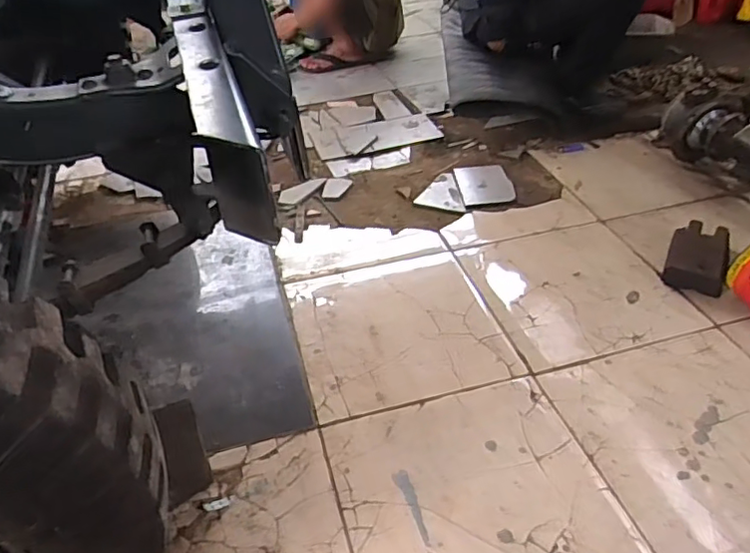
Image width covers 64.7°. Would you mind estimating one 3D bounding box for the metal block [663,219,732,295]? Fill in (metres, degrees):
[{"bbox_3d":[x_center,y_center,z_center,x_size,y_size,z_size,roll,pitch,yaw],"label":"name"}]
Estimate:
[{"bbox_3d":[0.724,-0.042,1.331,0.117,0.060,0.221,17,42,23],"label":"metal block"}]

